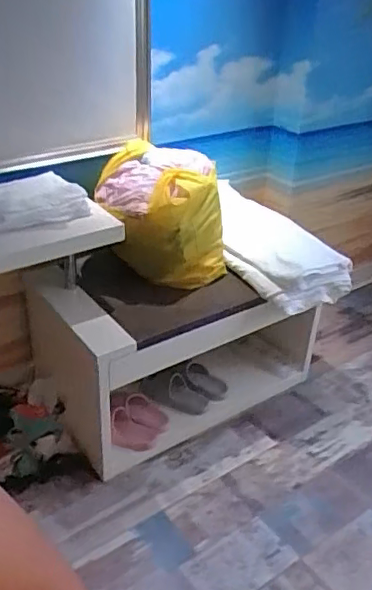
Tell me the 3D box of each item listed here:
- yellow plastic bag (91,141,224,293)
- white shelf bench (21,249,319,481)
[{"bbox_3d":[-0.055,-0.172,1.514,0.343,0.358,0.238,-1,31,-5],"label":"yellow plastic bag"},{"bbox_3d":[0.022,0.142,1.725,0.877,0.503,0.312,-15,35,-25],"label":"white shelf bench"}]

